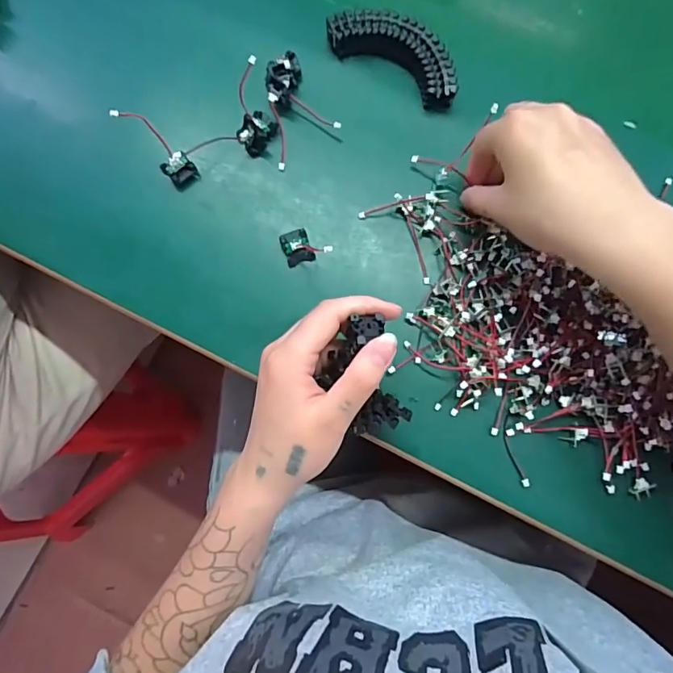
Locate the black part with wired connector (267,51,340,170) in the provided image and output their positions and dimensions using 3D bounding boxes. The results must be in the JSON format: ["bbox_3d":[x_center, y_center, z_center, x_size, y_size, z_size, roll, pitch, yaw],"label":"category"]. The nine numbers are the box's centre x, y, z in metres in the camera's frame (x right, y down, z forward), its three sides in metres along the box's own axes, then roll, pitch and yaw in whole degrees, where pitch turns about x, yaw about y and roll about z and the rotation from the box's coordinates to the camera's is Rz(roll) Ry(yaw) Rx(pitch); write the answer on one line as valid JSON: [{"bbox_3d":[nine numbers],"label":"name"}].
[{"bbox_3d":[-0.038,-0.178,0.362,0.053,0.026,0.080,-28,83,-1],"label":"black part with wired connector"}]

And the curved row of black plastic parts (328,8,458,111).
[{"bbox_3d":[0.049,-0.218,0.366,0.108,0.028,0.042,33,86,6],"label":"curved row of black plastic parts"}]

